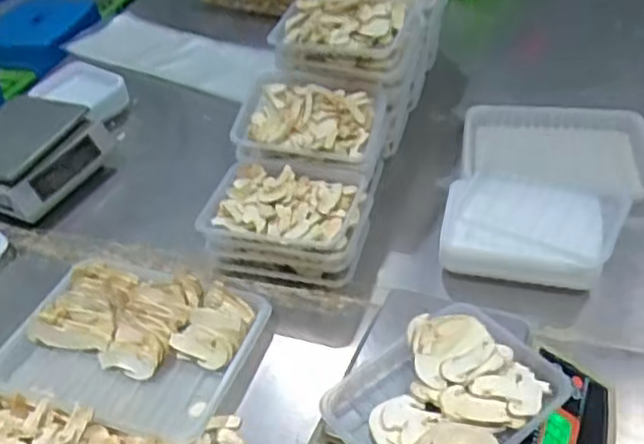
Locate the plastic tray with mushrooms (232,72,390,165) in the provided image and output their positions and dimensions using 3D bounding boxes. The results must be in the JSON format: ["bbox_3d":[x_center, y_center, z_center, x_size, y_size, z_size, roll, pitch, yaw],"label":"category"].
[{"bbox_3d":[-0.018,-0.128,0.899,0.188,0.066,0.138,14,44,19],"label":"plastic tray with mushrooms"}]

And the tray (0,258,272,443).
[{"bbox_3d":[-0.213,0.133,0.761,0.266,0.042,0.199,13,44,18],"label":"tray"}]

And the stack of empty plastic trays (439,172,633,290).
[{"bbox_3d":[0.257,0.015,0.842,0.210,0.090,0.142,7,42,12],"label":"stack of empty plastic trays"}]

